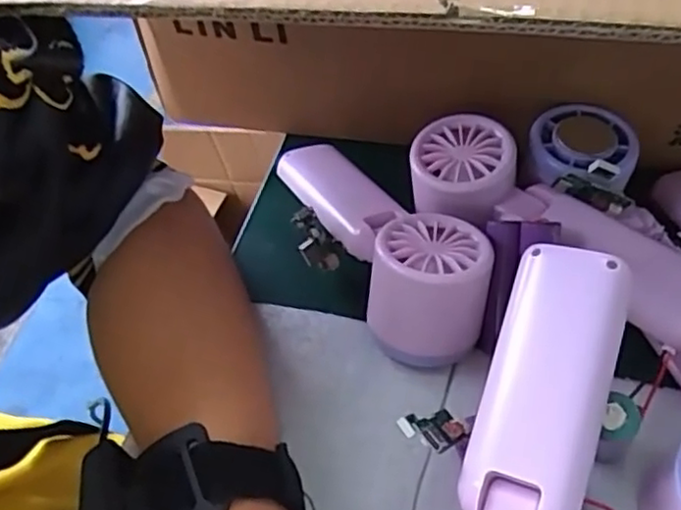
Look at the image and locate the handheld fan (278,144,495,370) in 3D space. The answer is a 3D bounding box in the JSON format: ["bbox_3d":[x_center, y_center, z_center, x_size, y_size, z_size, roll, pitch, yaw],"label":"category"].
[{"bbox_3d":[0.012,-0.016,0.350,0.060,0.054,0.165,-31,57,-19],"label":"handheld fan"}]

